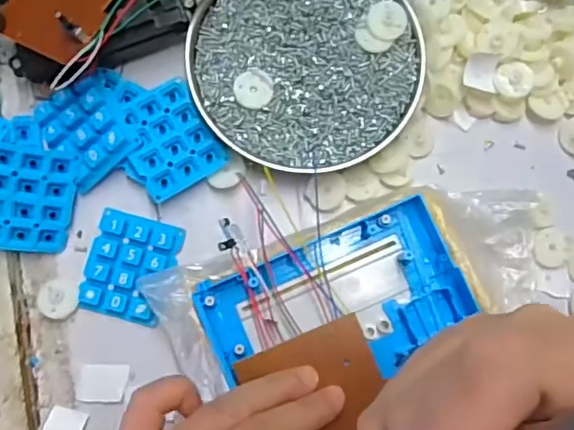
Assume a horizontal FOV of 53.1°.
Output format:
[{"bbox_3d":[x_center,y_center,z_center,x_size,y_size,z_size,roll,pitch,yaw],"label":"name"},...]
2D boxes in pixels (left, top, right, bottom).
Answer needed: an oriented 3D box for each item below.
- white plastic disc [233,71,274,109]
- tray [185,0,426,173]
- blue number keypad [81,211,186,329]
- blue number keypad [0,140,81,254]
[{"bbox_3d":[-0.020,-0.074,0.340,0.022,0.004,0.022,0,85,-5],"label":"white plastic disc"},{"bbox_3d":[0.011,-0.094,0.337,0.134,0.015,0.128,20,83,-3],"label":"tray"},{"bbox_3d":[-0.091,0.030,0.332,0.049,0.012,0.058,15,84,-3],"label":"blue number keypad"},{"bbox_3d":[-0.145,-0.008,0.317,0.050,0.004,0.059,8,104,-34],"label":"blue number keypad"}]

